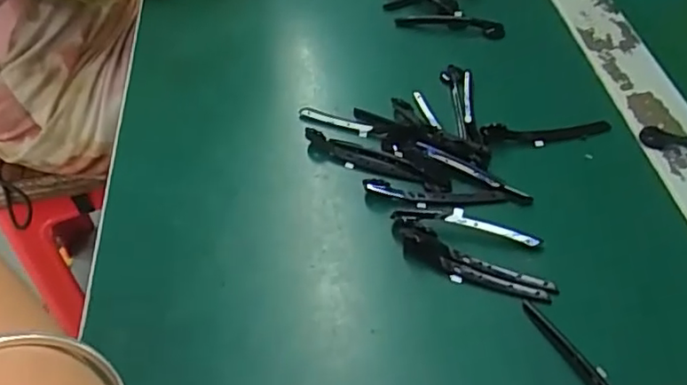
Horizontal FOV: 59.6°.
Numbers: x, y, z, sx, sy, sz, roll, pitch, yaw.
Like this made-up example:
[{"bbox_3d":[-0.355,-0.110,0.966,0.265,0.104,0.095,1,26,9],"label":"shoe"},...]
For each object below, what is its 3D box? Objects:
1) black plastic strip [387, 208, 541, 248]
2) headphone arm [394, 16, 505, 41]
[{"bbox_3d":[0.060,0.015,0.297,0.072,0.009,0.009,10,51,13],"label":"black plastic strip"},{"bbox_3d":[0.073,-0.116,0.414,0.074,0.010,0.010,10,51,13],"label":"headphone arm"}]

